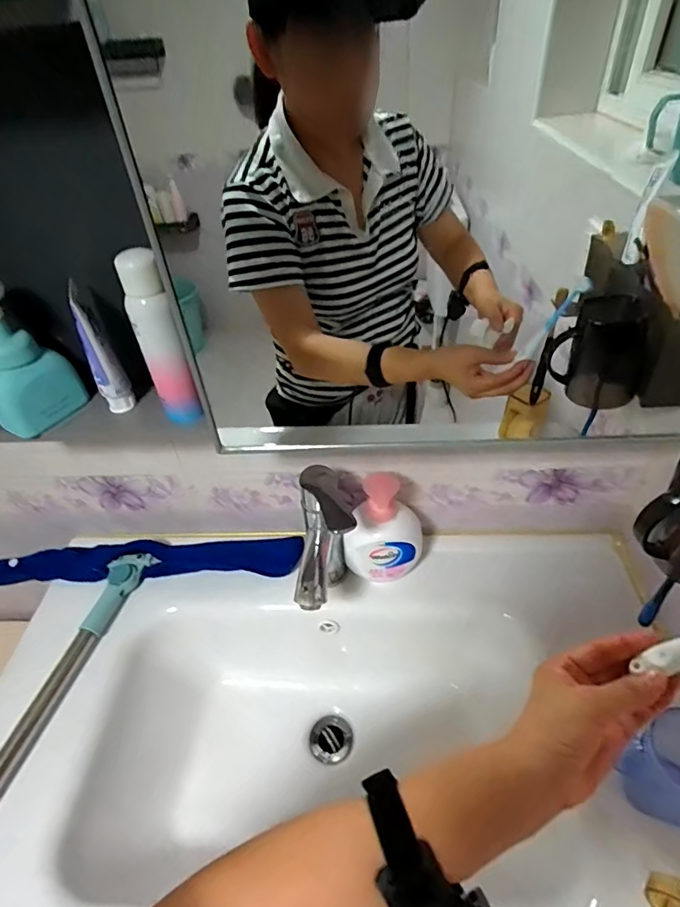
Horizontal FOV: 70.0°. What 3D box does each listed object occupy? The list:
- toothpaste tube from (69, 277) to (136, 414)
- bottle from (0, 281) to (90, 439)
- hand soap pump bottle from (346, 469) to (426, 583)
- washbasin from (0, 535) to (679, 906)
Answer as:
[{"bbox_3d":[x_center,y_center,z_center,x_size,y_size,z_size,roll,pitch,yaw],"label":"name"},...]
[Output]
[{"bbox_3d":[-0.234,-0.093,0.470,0.025,0.127,0.031,9,42,15],"label":"toothpaste tube"},{"bbox_3d":[-0.311,-0.093,0.466,0.057,0.147,0.067,6,42,12],"label":"bottle"},{"bbox_3d":[0.055,0.096,0.612,0.099,0.153,0.057,-4,41,0],"label":"hand soap pump bottle"},{"bbox_3d":[0.015,0.346,0.590,0.832,0.204,0.524,-1,41,4],"label":"washbasin"}]

